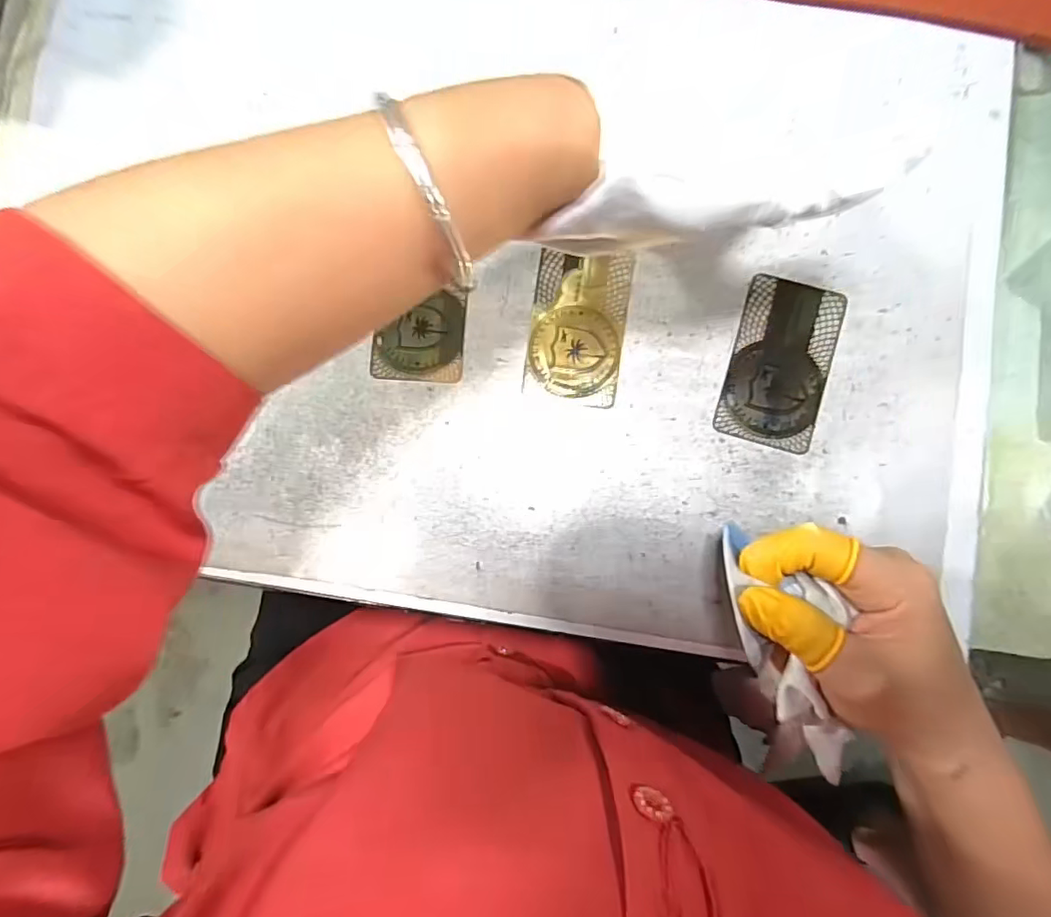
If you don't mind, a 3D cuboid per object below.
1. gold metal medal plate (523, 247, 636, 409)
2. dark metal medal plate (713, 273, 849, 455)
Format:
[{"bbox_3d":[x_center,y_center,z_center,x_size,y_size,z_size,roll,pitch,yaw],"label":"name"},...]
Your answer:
[{"bbox_3d":[0.028,-0.069,0.300,0.049,0.004,0.081,8,83,3],"label":"gold metal medal plate"},{"bbox_3d":[0.131,-0.050,0.292,0.050,0.004,0.086,17,84,4],"label":"dark metal medal plate"}]

